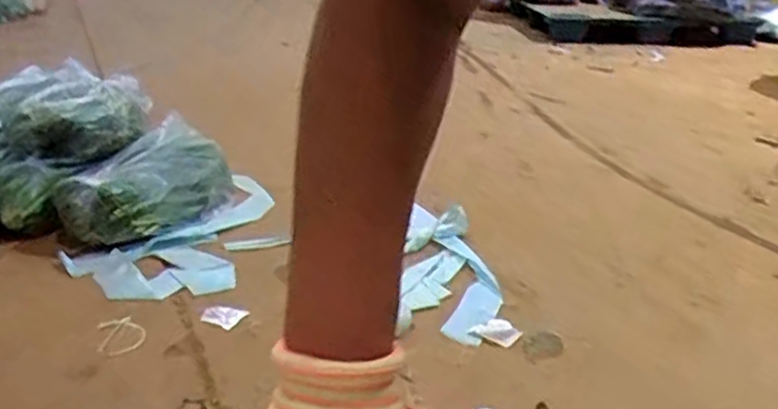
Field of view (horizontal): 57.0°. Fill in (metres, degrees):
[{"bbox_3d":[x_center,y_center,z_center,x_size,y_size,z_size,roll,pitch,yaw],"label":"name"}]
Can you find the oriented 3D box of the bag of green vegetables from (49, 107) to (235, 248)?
[{"bbox_3d":[-0.498,-0.051,1.546,0.173,0.145,0.447,10,25,18],"label":"bag of green vegetables"}]

